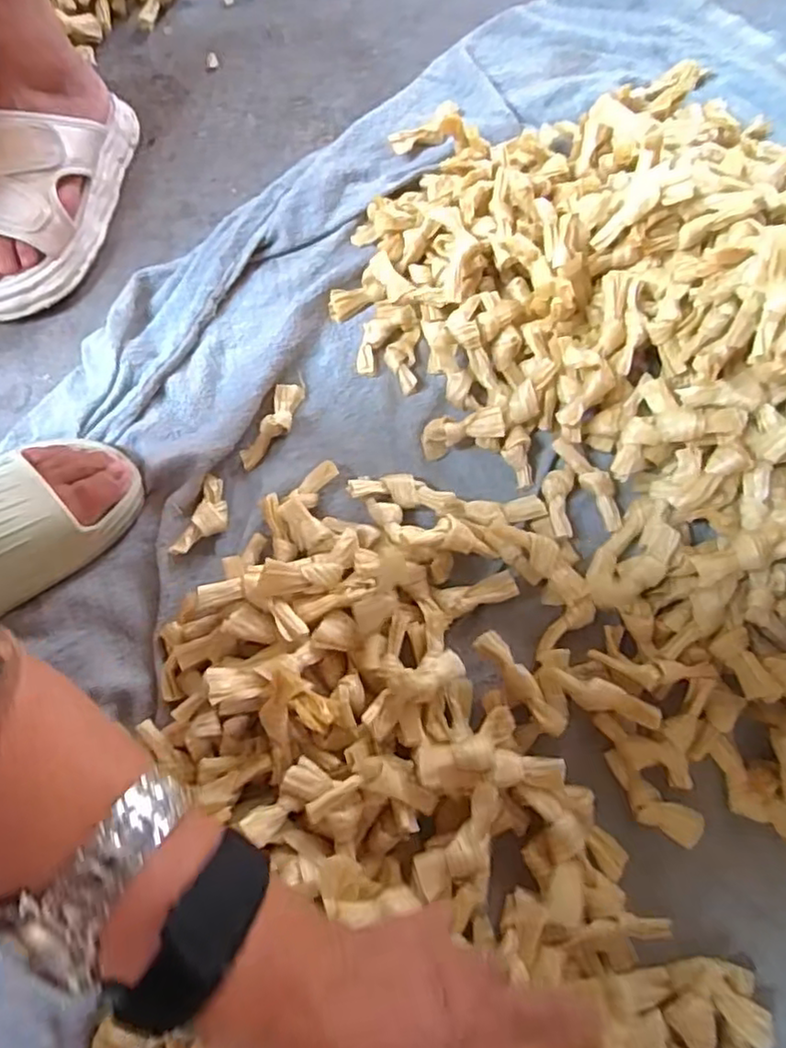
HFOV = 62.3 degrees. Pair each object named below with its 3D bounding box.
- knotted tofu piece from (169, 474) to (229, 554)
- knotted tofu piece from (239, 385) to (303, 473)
[{"bbox_3d":[-0.135,-0.003,0.475,0.027,0.018,0.063,19,71,8],"label":"knotted tofu piece"},{"bbox_3d":[-0.092,-0.078,0.504,0.025,0.017,0.078,22,72,9],"label":"knotted tofu piece"}]

